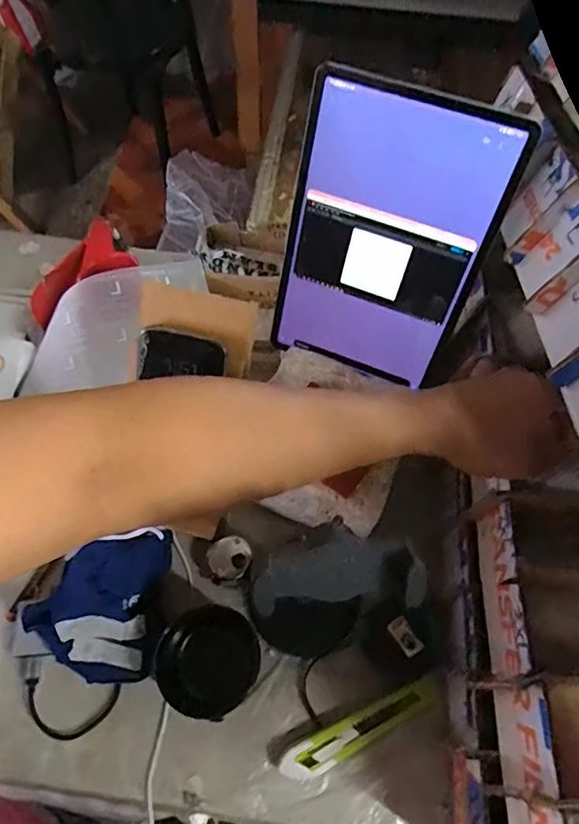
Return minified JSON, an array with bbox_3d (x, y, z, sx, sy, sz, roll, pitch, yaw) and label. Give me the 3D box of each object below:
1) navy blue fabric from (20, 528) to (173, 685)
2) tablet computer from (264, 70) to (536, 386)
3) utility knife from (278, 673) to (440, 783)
[{"bbox_3d":[-0.169,0.170,0.483,0.106,0.062,0.123,8,64,2],"label":"navy blue fabric"},{"bbox_3d":[0.076,-0.132,0.445,0.156,0.240,0.012,22,44,9],"label":"tablet computer"},{"bbox_3d":[0.064,0.276,0.466,0.150,0.008,0.029,-23,67,-12],"label":"utility knife"}]

